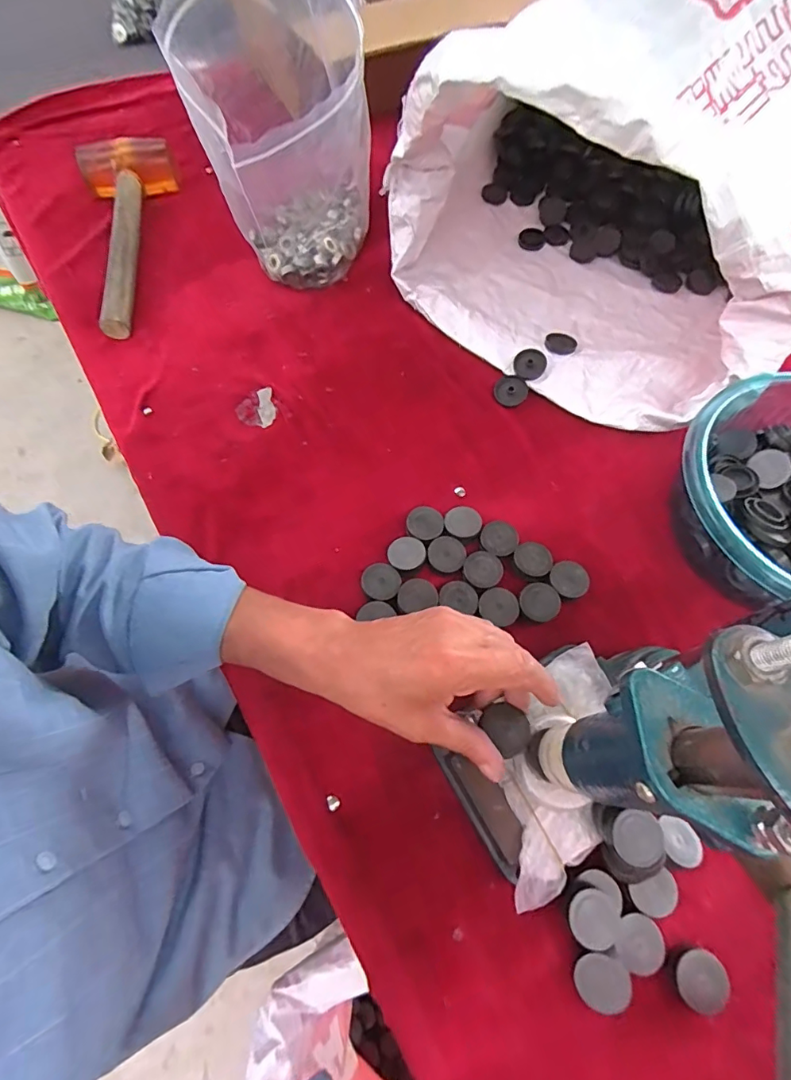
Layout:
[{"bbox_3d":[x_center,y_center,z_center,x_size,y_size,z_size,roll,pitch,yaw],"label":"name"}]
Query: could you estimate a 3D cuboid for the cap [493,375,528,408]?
[{"bbox_3d":[0.119,-0.155,0.505,0.035,0.004,0.033,0,83,2],"label":"cap"}]

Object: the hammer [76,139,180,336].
[{"bbox_3d":[-0.298,-0.355,0.558,0.108,0.048,0.269,-13,68,-8],"label":"hammer"}]

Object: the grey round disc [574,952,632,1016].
[{"bbox_3d":[0.129,0.276,0.303,0.031,0.004,0.030,-8,65,17],"label":"grey round disc"}]

